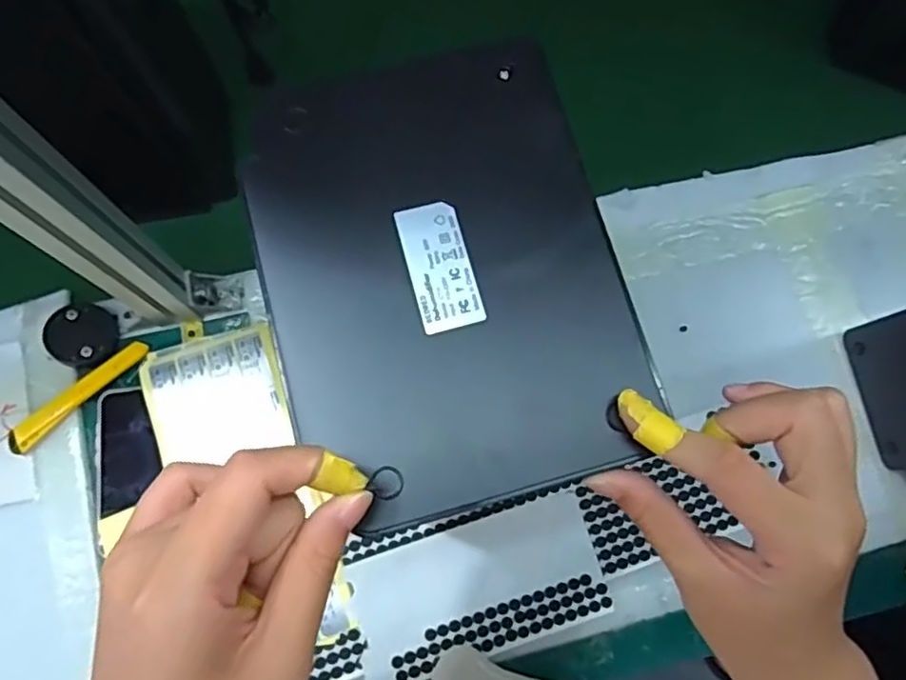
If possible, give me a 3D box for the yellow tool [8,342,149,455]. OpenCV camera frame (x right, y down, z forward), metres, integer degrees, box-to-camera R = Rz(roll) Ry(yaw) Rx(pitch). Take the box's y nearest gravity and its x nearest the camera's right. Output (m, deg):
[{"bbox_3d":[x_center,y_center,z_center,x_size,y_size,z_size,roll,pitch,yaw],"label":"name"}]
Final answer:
[{"bbox_3d":[-0.340,0.048,0.587,0.021,0.013,0.136,43,79,11],"label":"yellow tool"}]

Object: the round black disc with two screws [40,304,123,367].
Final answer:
[{"bbox_3d":[-0.344,-0.005,0.600,0.059,0.018,0.058,0,75,0],"label":"round black disc with two screws"}]

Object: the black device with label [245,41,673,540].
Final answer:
[{"bbox_3d":[-0.004,-0.031,0.263,0.138,0.012,0.191,-14,75,-4],"label":"black device with label"}]

